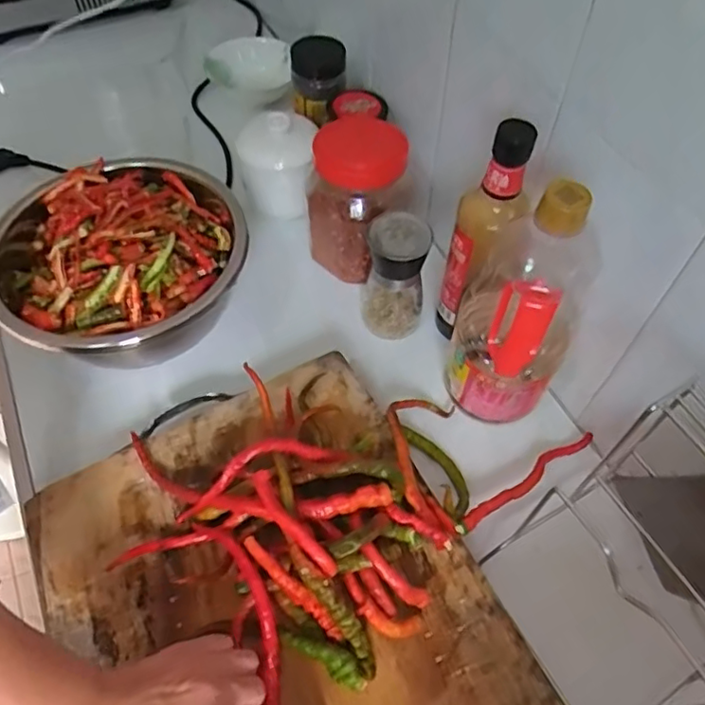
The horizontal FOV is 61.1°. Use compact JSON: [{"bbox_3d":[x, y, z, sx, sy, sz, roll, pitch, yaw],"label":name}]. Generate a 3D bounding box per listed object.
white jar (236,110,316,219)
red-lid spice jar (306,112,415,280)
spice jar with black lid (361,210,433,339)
[{"bbox_3d":[-0.088,-0.221,0.703,0.083,0.112,0.086,1,57,-1],"label":"white jar"},{"bbox_3d":[0.006,-0.166,0.651,0.092,0.151,0.099,1,57,-1],"label":"red-lid spice jar"},{"bbox_3d":[0.043,-0.074,0.612,0.061,0.135,0.051,5,57,2],"label":"spice jar with black lid"}]

